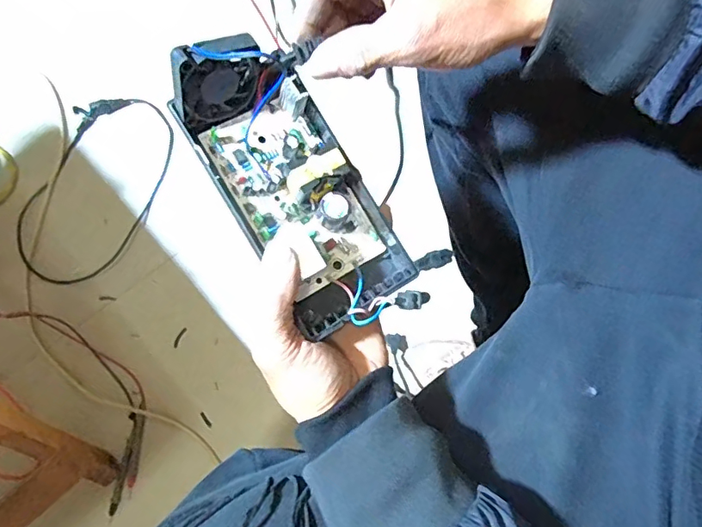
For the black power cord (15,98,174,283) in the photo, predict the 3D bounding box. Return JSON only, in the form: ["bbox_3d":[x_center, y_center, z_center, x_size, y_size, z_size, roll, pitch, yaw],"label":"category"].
[{"bbox_3d":[-0.452,-0.135,0.880,0.212,0.030,0.353,23,78,6],"label":"black power cord"}]

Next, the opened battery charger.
[{"bbox_3d":[-0.035,-0.048,0.305,0.081,0.048,0.188,-35,95,-7],"label":"opened battery charger"}]

